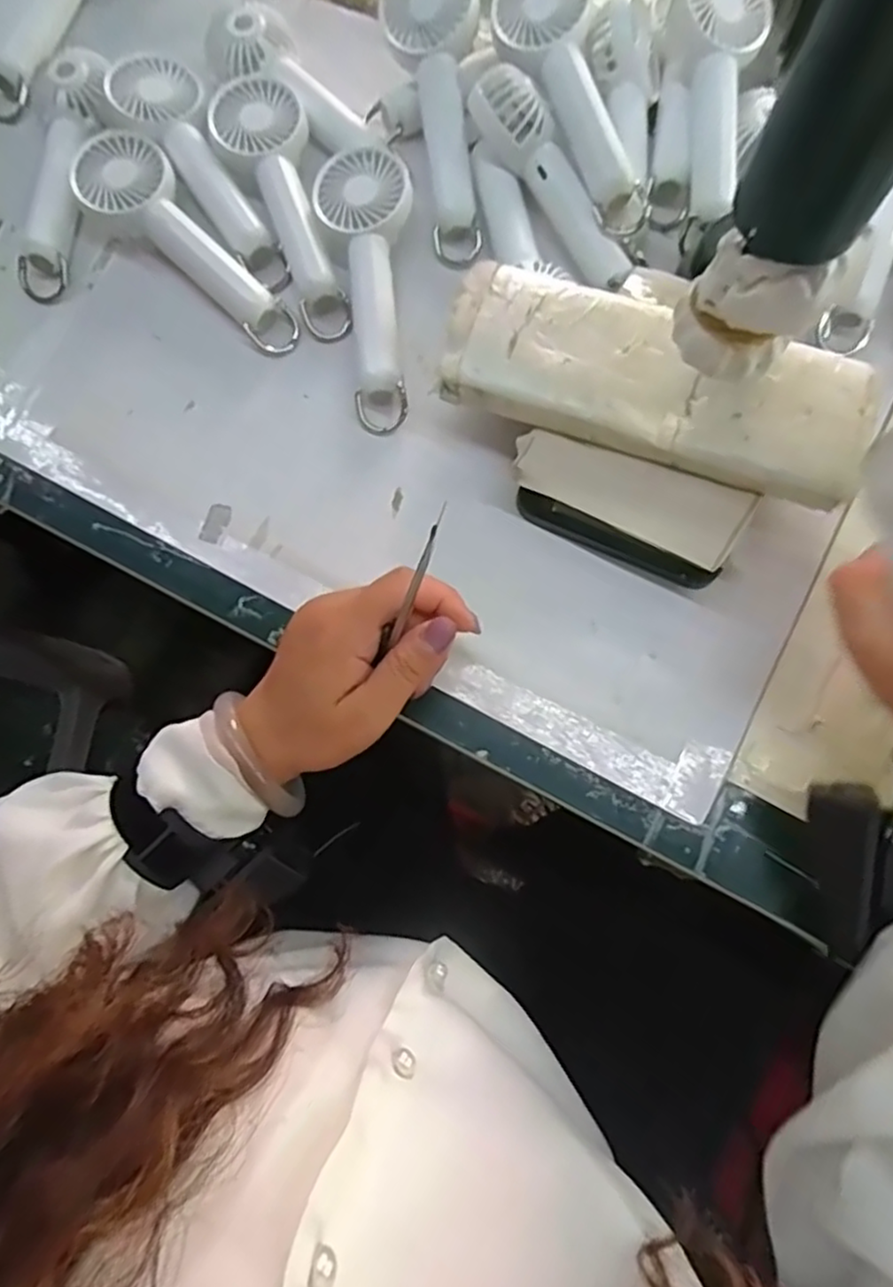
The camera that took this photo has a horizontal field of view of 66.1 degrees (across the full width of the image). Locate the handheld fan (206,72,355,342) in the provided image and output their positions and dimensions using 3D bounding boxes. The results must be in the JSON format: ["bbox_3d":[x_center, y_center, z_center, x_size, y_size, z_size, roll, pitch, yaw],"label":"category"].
[{"bbox_3d":[-0.093,-0.269,0.414,0.054,0.028,0.168,-26,78,-6],"label":"handheld fan"}]

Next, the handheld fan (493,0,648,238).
[{"bbox_3d":[0.069,-0.316,0.394,0.053,0.043,0.159,-17,77,-4],"label":"handheld fan"}]

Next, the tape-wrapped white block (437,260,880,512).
[{"bbox_3d":[0.105,-0.135,0.348,0.210,0.020,0.078,18,77,4],"label":"tape-wrapped white block"}]

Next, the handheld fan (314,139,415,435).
[{"bbox_3d":[-0.040,-0.217,0.400,0.054,0.031,0.178,-11,76,-3],"label":"handheld fan"}]

